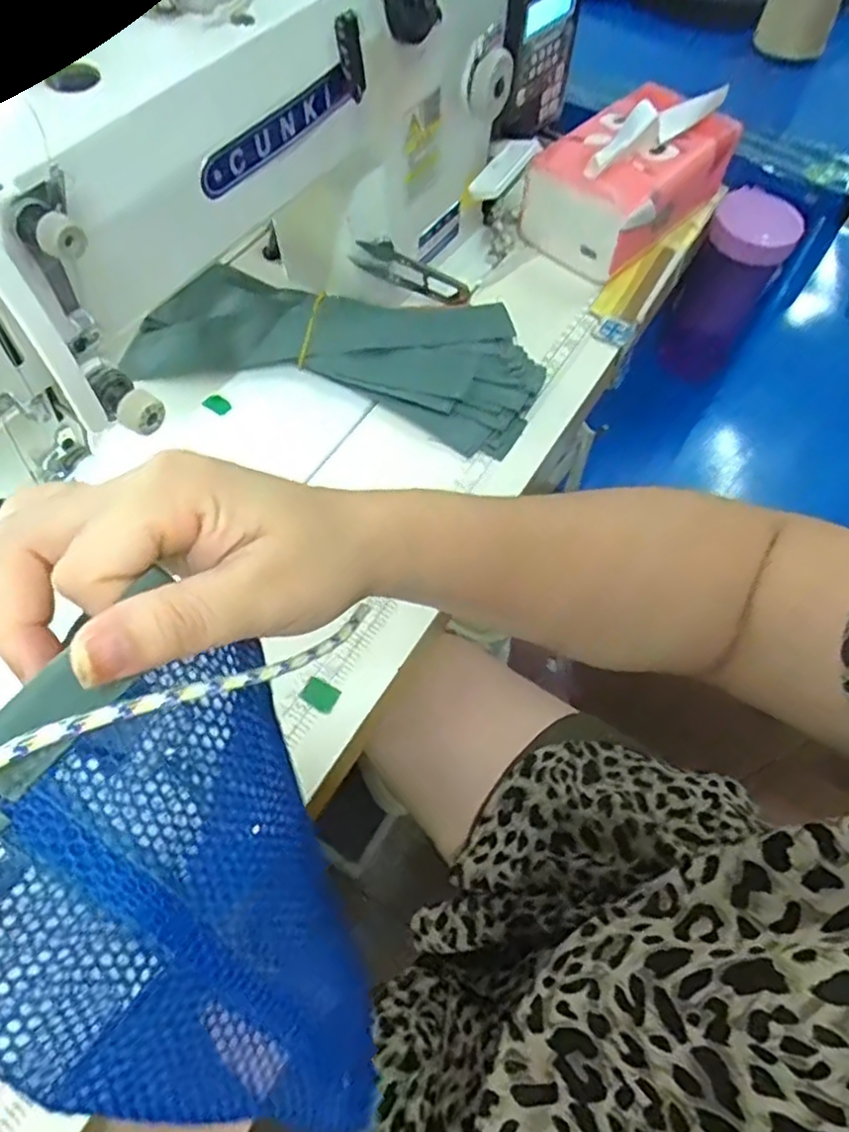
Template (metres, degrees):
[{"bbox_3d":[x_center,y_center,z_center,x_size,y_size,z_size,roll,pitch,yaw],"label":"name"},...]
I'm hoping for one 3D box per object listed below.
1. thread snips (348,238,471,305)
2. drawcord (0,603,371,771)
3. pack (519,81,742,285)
[{"bbox_3d":[-0.008,-0.213,0.526,0.100,0.027,0.013,6,52,-39],"label":"thread snips"},{"bbox_3d":[-0.062,0.034,0.208,0.125,0.016,0.014,-16,58,-43],"label":"drawcord"},{"bbox_3d":[0.170,-0.326,0.591,0.099,0.083,0.182,37,63,17],"label":"pack"}]

